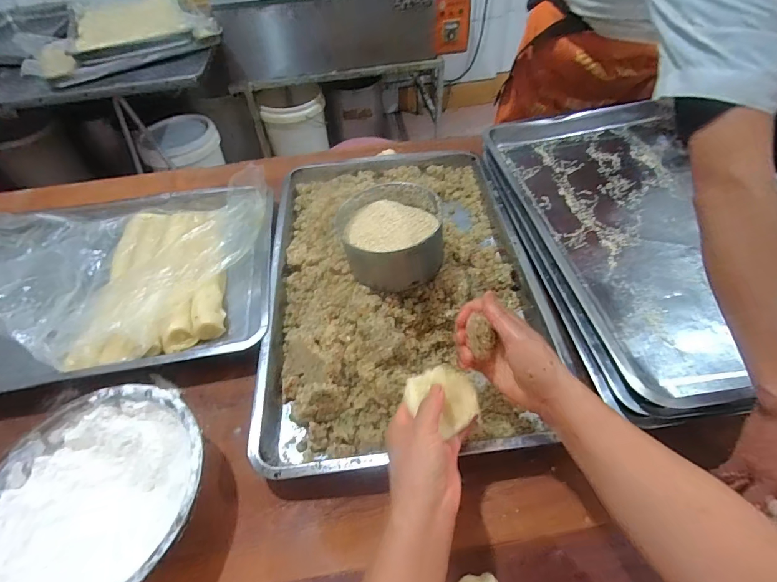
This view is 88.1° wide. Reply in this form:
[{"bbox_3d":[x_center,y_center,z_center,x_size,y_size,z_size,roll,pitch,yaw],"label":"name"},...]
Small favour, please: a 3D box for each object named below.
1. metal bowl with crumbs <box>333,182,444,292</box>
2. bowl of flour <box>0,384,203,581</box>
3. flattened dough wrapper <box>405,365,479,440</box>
[{"bbox_3d":[0.006,-0.075,0.545,0.134,0.071,0.138,-2,50,3],"label":"metal bowl with crumbs"},{"bbox_3d":[-0.300,0.219,0.426,0.217,0.071,0.215,-2,50,3],"label":"bowl of flour"},{"bbox_3d":[0.057,0.107,0.407,0.061,0.010,0.067,-38,81,-14],"label":"flattened dough wrapper"}]

